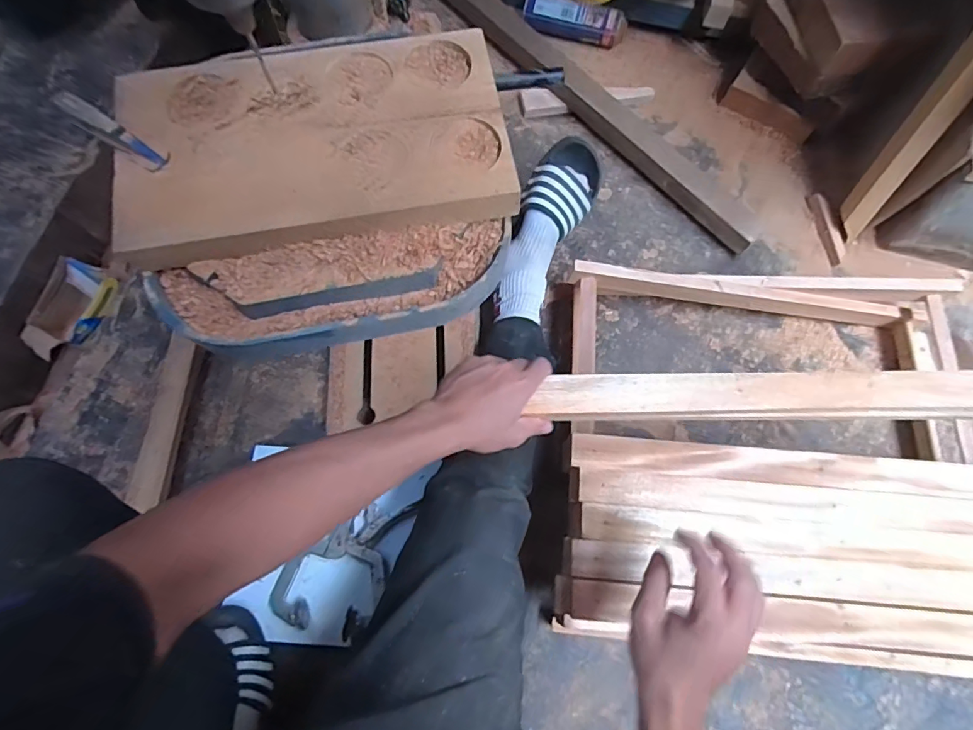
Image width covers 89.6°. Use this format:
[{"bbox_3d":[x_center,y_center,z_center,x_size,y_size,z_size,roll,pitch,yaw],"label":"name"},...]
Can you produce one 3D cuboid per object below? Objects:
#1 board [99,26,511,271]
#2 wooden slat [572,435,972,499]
[{"bbox_3d":[-0.116,-0.157,0.339,0.252,0.023,0.153,-7,72,-4],"label":"board"},{"bbox_3d":[0.401,0.127,0.588,0.586,0.016,0.041,5,72,0],"label":"wooden slat"}]

